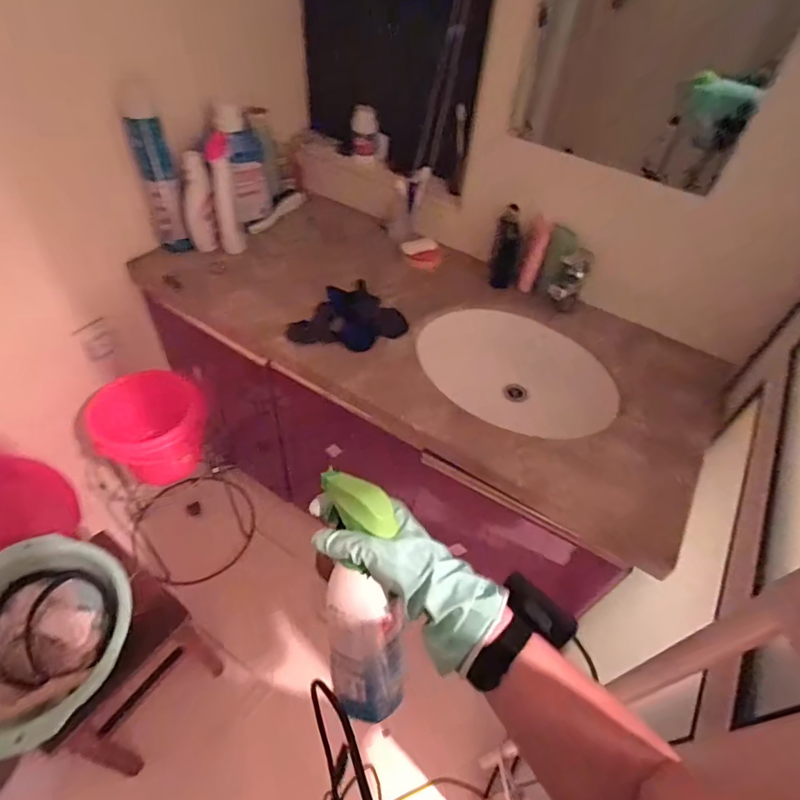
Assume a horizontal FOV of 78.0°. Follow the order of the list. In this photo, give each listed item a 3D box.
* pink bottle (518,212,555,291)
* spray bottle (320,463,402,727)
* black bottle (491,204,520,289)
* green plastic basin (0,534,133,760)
[{"bbox_3d":[0.317,-0.337,1.169,0.043,0.173,0.037,17,53,10],"label":"pink bottle"},{"bbox_3d":[-0.034,0.193,0.467,0.075,0.243,0.061,-5,10,-8],"label":"spray bottle"},{"bbox_3d":[0.259,-0.362,1.207,0.064,0.186,0.070,9,52,4],"label":"black bottle"},{"bbox_3d":[-0.650,0.426,0.883,0.308,0.107,0.321,18,53,10],"label":"green plastic basin"}]

